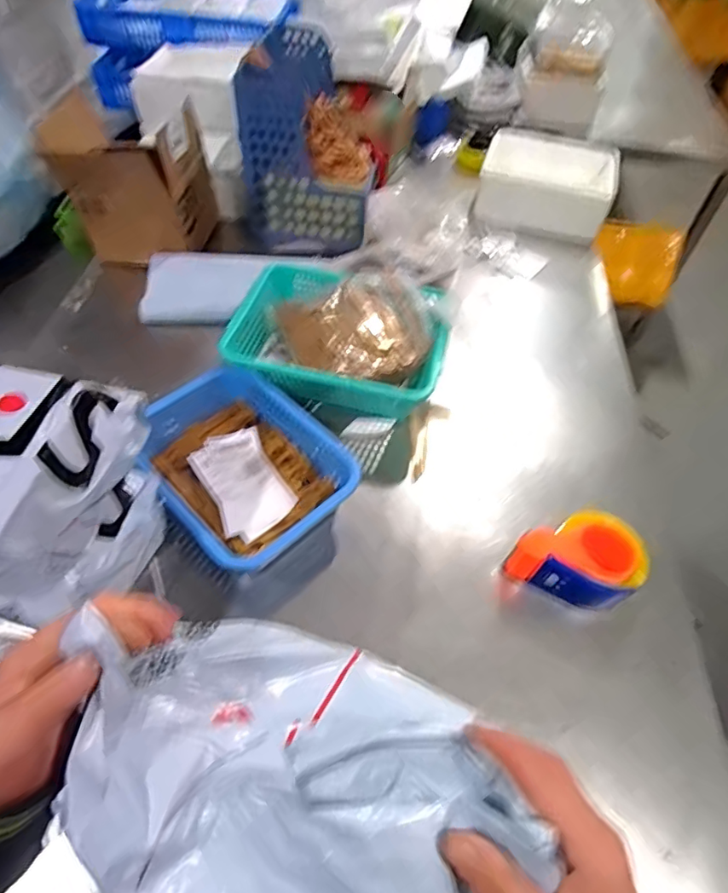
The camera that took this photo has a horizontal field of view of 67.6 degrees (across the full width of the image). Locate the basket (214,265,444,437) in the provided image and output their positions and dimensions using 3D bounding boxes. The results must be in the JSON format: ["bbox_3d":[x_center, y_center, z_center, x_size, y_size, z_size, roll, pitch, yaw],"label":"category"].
[{"bbox_3d":[-0.038,-0.191,0.950,0.349,0.115,0.275,14,54,6],"label":"basket"}]

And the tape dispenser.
[{"bbox_3d":[0.288,0.148,0.732,0.155,0.090,0.102,25,56,13],"label":"tape dispenser"}]

